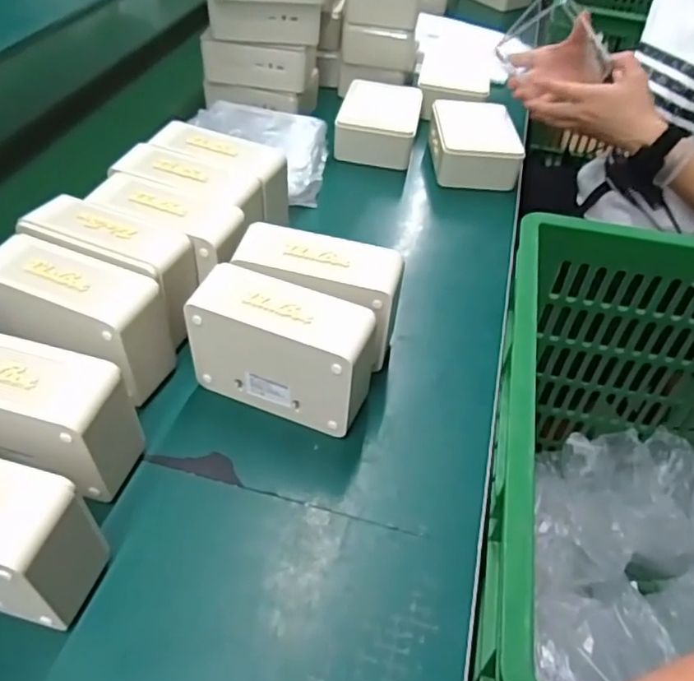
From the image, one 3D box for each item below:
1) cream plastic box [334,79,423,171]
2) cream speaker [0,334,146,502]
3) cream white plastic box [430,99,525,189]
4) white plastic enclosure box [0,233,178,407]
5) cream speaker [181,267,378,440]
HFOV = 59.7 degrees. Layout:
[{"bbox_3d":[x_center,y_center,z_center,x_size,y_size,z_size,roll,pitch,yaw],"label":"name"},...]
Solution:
[{"bbox_3d":[0.045,-0.300,0.828,0.103,0.047,0.139,9,51,3],"label":"cream plastic box"},{"bbox_3d":[-0.221,0.059,0.425,0.151,0.105,0.068,13,46,7],"label":"cream speaker"},{"bbox_3d":[0.171,-0.267,0.812,0.110,0.053,0.134,4,45,-1],"label":"cream white plastic box"},{"bbox_3d":[-0.218,-0.010,0.490,0.141,0.104,0.068,16,47,10],"label":"white plastic enclosure box"},{"bbox_3d":[-0.052,0.011,0.491,0.142,0.106,0.063,18,47,11],"label":"cream speaker"}]

